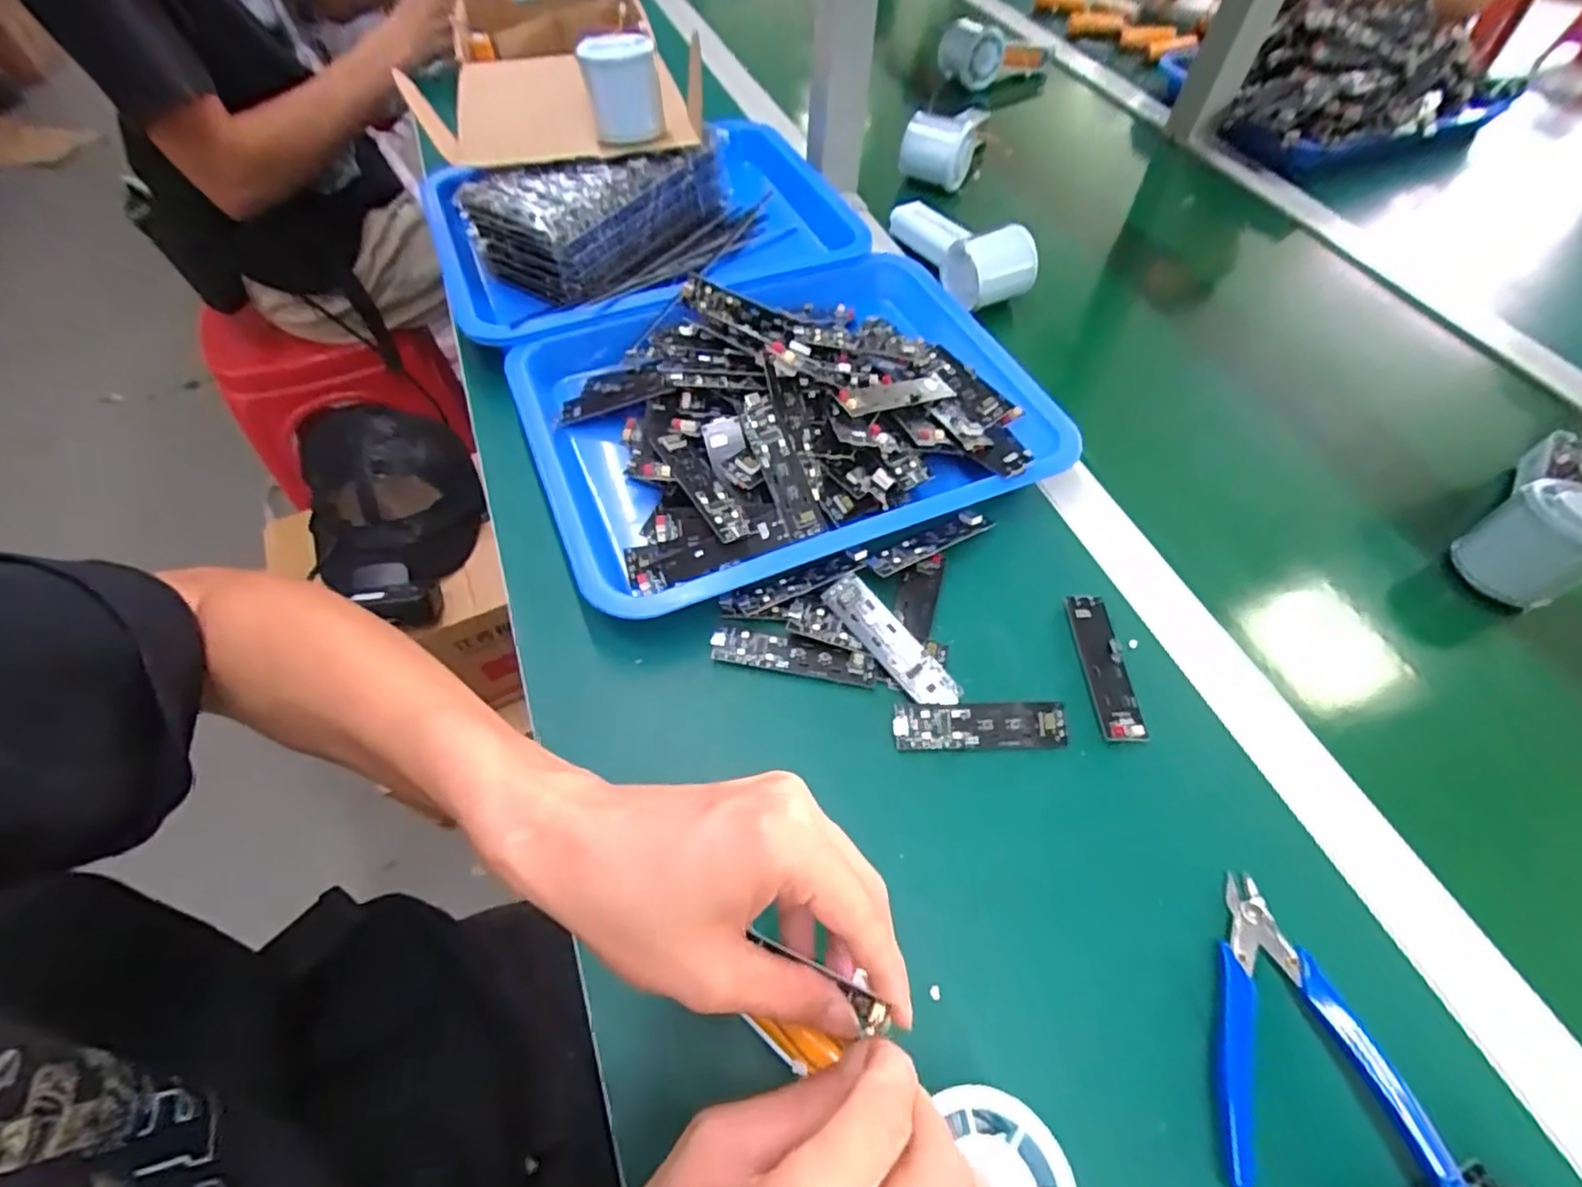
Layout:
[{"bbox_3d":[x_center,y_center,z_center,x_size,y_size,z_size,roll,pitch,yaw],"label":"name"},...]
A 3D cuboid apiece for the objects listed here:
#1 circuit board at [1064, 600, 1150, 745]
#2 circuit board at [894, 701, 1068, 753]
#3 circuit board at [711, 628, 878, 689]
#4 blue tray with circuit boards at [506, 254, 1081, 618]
[{"bbox_3d":[0.176,0.040,0.378,0.024,0.008,0.091,1,57,-1],"label":"circuit board"},{"bbox_3d":[0.100,0.070,0.351,0.090,0.004,0.024,-1,76,-3],"label":"circuit board"},{"bbox_3d":[0.002,0.034,0.372,0.091,0.007,0.021,10,57,4],"label":"circuit board"},{"bbox_3d":[0.000,-0.136,0.449,0.341,0.049,0.260,-20,59,-14],"label":"blue tray with circuit boards"}]

